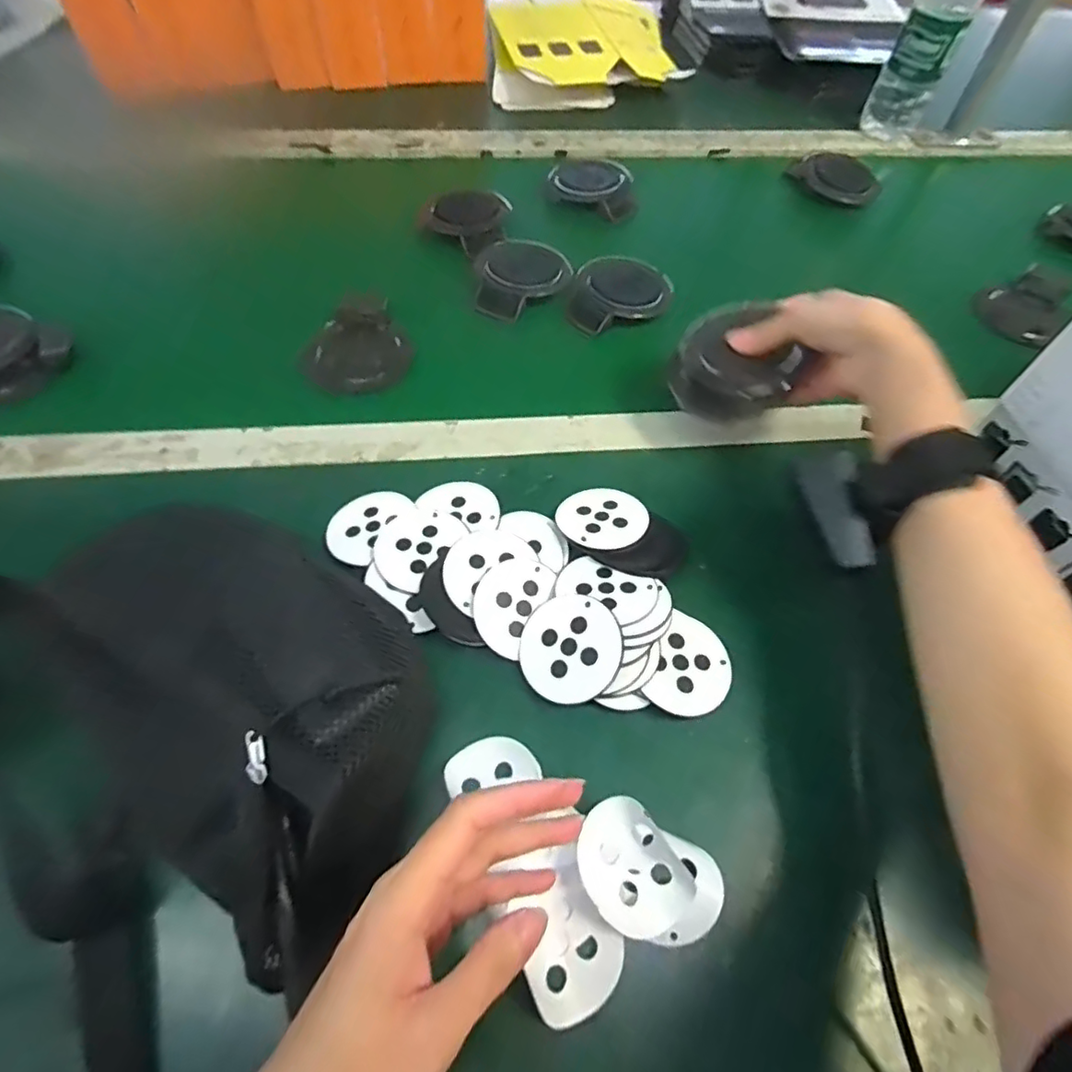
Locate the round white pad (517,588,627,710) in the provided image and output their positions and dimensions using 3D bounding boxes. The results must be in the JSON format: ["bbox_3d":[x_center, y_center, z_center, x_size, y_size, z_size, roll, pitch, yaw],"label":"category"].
[{"bbox_3d":[0.021,0.065,0.341,0.060,0.004,0.062,-7,69,20],"label":"round white pad"}]

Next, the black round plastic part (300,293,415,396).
[{"bbox_3d":[-0.155,-0.168,0.509,0.090,0.028,0.091,-6,58,-6],"label":"black round plastic part"}]

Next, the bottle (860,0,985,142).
[{"bbox_3d":[0.440,-0.564,0.638,0.066,0.233,0.058,28,61,15],"label":"bottle"}]

